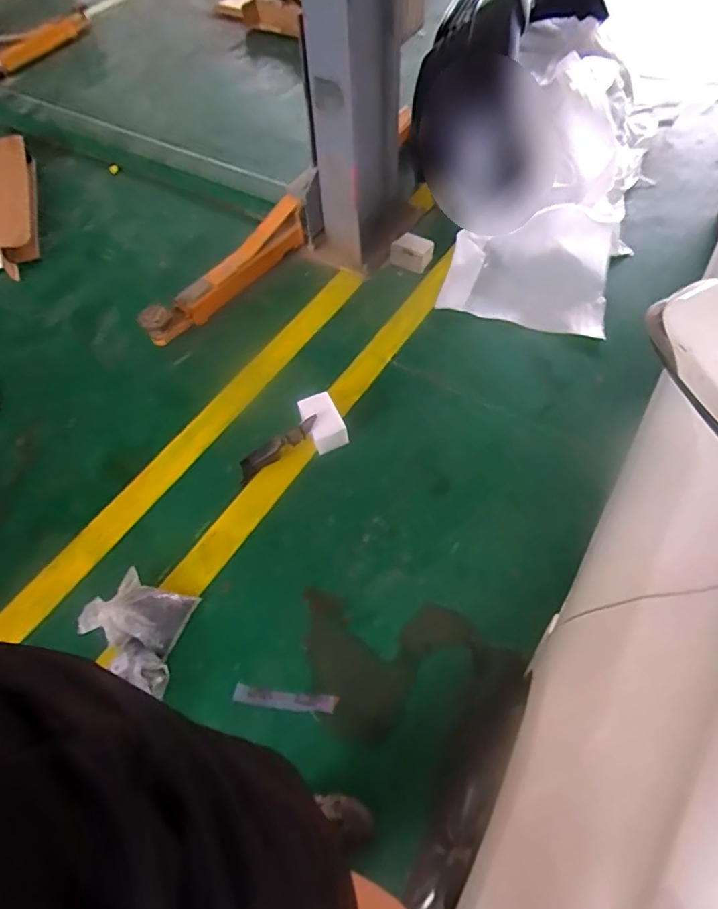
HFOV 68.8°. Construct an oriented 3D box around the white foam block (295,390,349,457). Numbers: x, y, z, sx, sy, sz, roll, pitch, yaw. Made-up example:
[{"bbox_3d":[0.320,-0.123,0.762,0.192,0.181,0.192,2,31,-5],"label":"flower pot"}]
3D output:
[{"bbox_3d":[-0.115,-0.101,1.729,0.117,0.117,0.167,-24,61,-11],"label":"white foam block"}]

